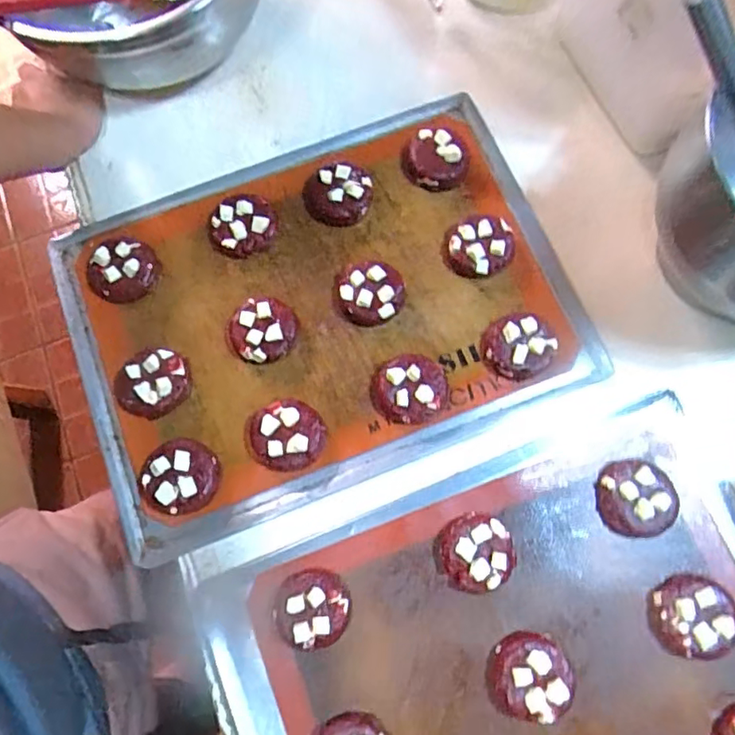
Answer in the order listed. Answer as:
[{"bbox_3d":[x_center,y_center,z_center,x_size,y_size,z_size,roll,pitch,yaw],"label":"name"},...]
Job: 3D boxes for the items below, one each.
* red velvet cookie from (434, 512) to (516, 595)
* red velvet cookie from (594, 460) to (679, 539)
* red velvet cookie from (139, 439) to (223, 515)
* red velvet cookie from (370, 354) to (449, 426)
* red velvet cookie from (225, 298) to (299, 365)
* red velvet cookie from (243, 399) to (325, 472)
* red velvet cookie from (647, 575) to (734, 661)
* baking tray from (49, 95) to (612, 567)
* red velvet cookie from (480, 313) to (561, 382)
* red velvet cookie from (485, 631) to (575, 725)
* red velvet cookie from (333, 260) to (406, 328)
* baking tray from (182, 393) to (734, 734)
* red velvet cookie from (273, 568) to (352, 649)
[{"bbox_3d":[0.090,0.154,0.464,0.061,0.019,0.061,0,74,-2],"label":"red velvet cookie"},{"bbox_3d":[0.226,0.109,0.472,0.060,0.025,0.061,12,74,2],"label":"red velvet cookie"},{"bbox_3d":[-0.162,0.093,0.483,0.062,0.030,0.063,0,76,2],"label":"red velvet cookie"},{"bbox_3d":[0.037,0.019,0.499,0.064,0.022,0.062,0,74,-2],"label":"red velvet cookie"},{"bbox_3d":[-0.097,-0.034,0.518,0.063,0.029,0.057,-8,75,-4],"label":"red velvet cookie"},{"bbox_3d":[-0.072,0.059,0.492,0.065,0.024,0.064,-36,78,-11],"label":"red velvet cookie"},{"bbox_3d":[0.262,0.199,0.449,0.062,0.025,0.060,10,74,1],"label":"red velvet cookie"},{"bbox_3d":[-0.044,-0.061,0.535,0.456,0.045,0.331,-21,76,-7],"label":"baking tray"},{"bbox_3d":[0.136,-0.018,0.503,0.063,0.021,0.055,4,74,0],"label":"red velvet cookie"},{"bbox_3d":[0.127,0.243,0.443,0.060,0.021,0.064,0,74,-2],"label":"red velvet cookie"},{"bbox_3d":[0.002,-0.069,0.522,0.065,0.024,0.057,9,74,1],"label":"red velvet cookie"},{"bbox_3d":[0.125,0.243,0.452,0.464,0.039,0.346,-19,76,-7],"label":"baking tray"},{"bbox_3d":[-0.045,0.196,0.458,0.061,0.022,0.057,0,74,-2],"label":"red velvet cookie"}]

